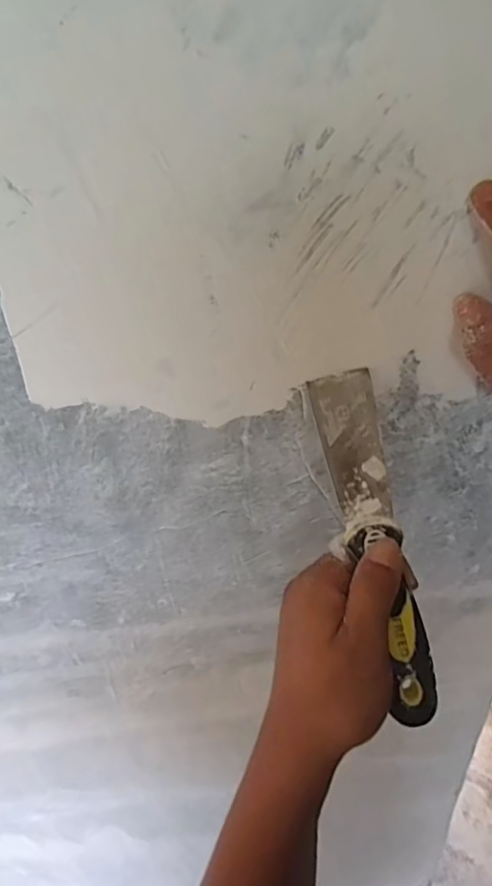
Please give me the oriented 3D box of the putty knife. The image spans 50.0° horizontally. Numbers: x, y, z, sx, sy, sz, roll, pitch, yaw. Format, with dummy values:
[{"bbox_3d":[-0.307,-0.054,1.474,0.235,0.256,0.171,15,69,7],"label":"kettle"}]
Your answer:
[{"bbox_3d":[0.075,0.054,0.297,0.036,0.013,0.193,-12,79,-7],"label":"putty knife"}]

